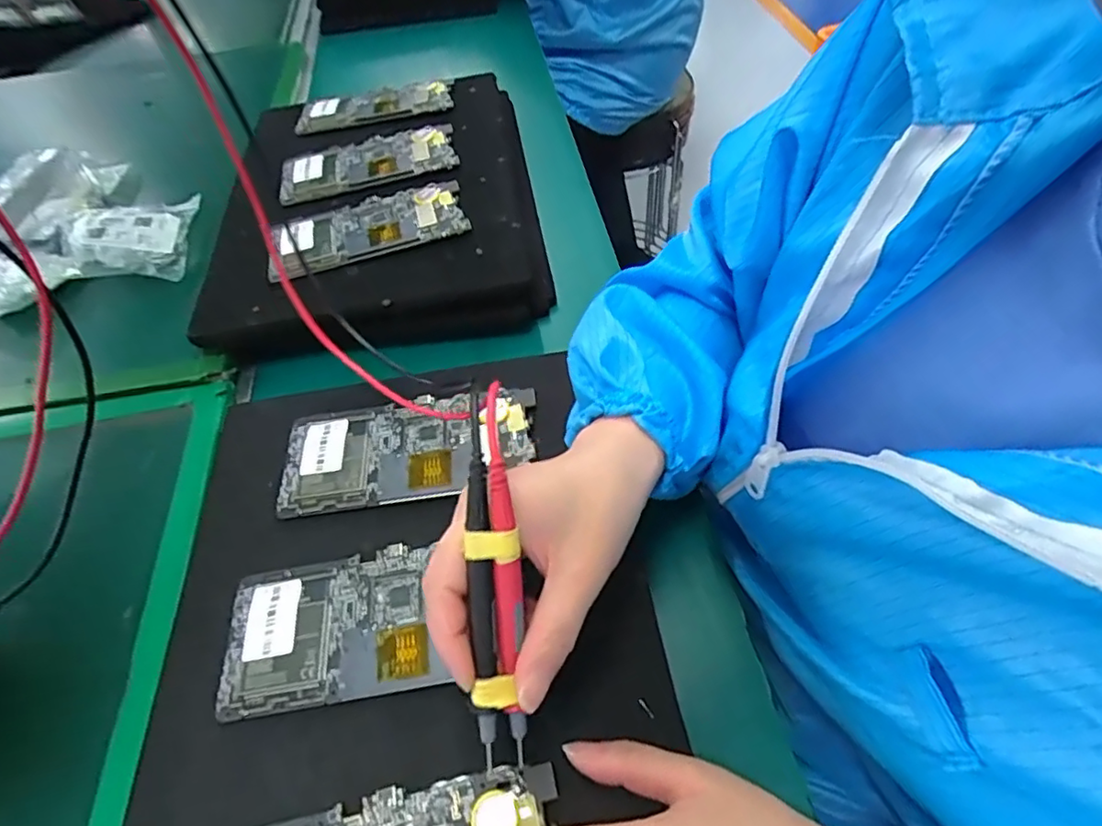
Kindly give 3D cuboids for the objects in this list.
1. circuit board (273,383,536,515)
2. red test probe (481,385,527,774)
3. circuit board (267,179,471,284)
[{"bbox_3d":[-0.087,0.021,0.370,0.152,0.012,0.070,-7,52,-1],"label":"circuit board"},{"bbox_3d":[-0.018,0.055,0.231,0.012,0.016,0.133,-5,88,0],"label":"red test probe"},{"bbox_3d":[-0.148,-0.152,0.483,0.154,0.011,0.074,-15,52,-8],"label":"circuit board"}]

